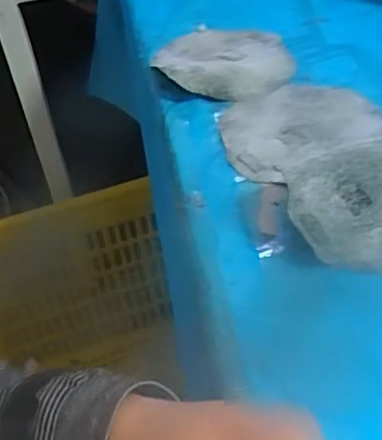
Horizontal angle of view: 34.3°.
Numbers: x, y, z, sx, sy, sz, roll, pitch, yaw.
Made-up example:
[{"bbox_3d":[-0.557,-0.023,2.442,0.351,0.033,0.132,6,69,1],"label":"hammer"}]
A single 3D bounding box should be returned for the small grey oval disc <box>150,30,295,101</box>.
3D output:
[{"bbox_3d":[0.034,-0.169,0.637,0.137,0.022,0.133,0,45,6],"label":"small grey oval disc"}]

